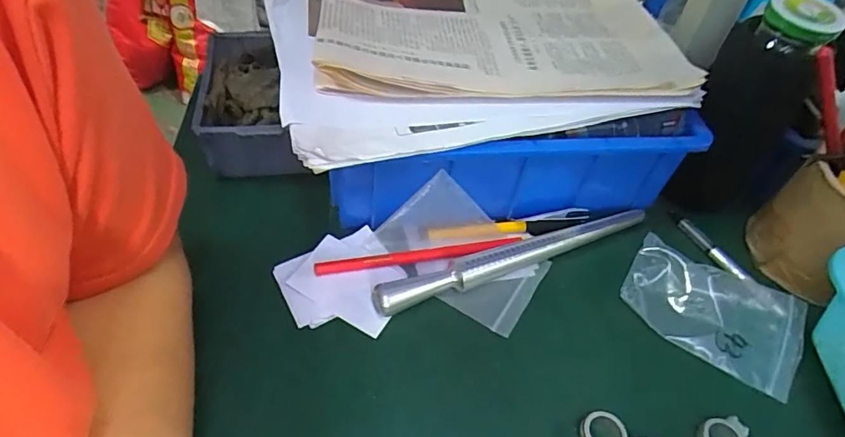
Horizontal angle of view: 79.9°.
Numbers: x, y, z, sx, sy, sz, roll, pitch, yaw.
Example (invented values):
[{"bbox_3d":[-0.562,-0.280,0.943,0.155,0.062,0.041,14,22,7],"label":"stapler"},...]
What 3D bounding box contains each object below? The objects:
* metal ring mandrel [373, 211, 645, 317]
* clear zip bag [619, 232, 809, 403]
[{"bbox_3d":[0.073,0.027,0.378,0.230,0.021,0.018,-17,51,-20],"label":"metal ring mandrel"},{"bbox_3d":[0.210,0.066,0.364,0.120,0.013,0.077,26,63,14],"label":"clear zip bag"}]

